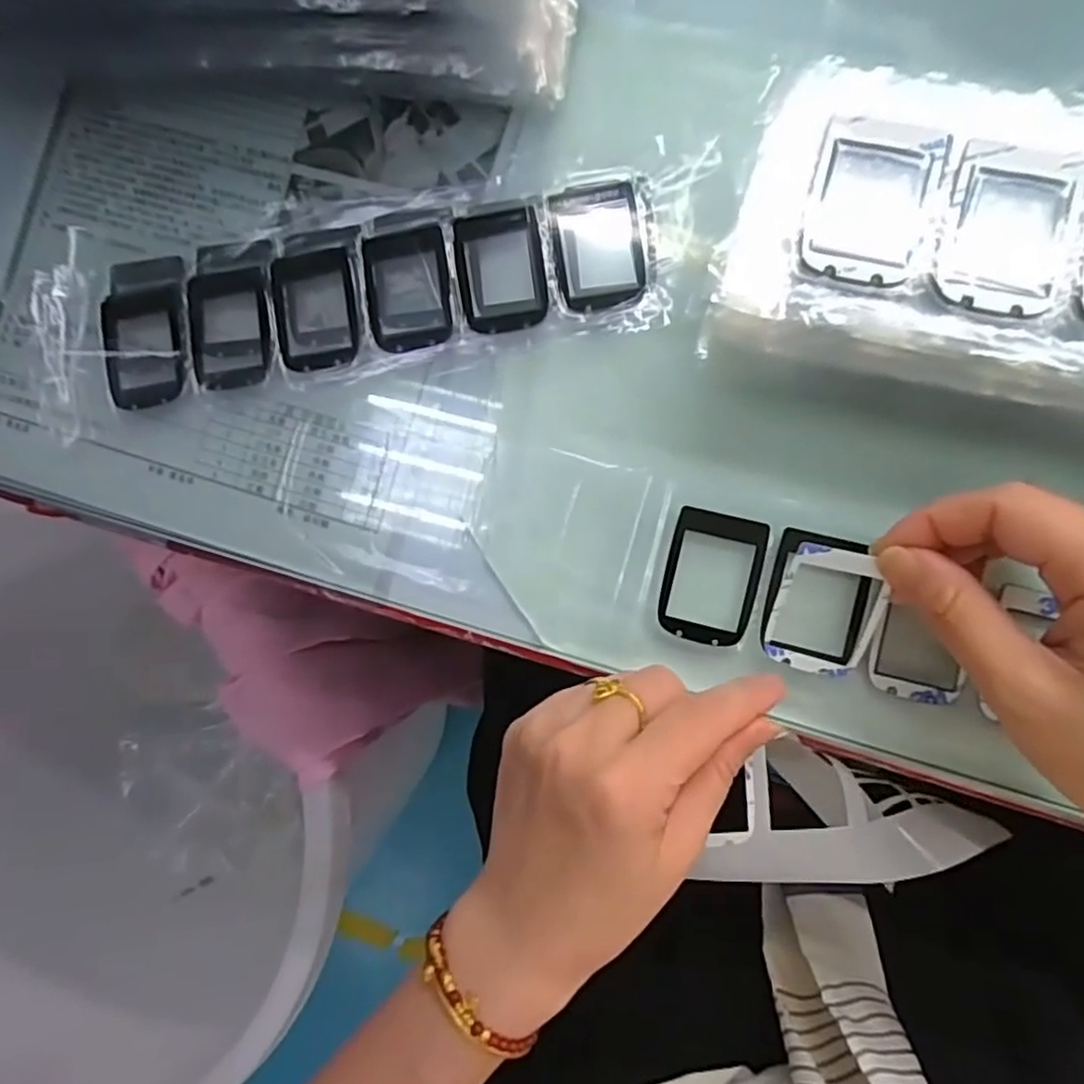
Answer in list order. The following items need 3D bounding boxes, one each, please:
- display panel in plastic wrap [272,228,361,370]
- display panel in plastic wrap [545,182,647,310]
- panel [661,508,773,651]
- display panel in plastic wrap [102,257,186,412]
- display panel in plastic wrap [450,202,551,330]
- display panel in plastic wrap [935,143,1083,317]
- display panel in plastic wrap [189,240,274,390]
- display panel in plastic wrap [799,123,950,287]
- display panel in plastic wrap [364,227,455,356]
[{"bbox_3d":[-0.098,-0.106,0.297,0.040,0.004,0.062,-2,87,7],"label":"display panel in plastic wrap"},{"bbox_3d":[0.023,-0.123,0.280,0.036,0.004,0.054,-7,86,7],"label":"display panel in plastic wrap"},{"bbox_3d":[0.067,0.014,0.267,0.036,0.004,0.051,13,88,8],"label":"panel"},{"bbox_3d":[-0.179,-0.095,0.306,0.040,0.005,0.068,-6,86,7],"label":"display panel in plastic wrap"},{"bbox_3d":[-0.017,-0.116,0.285,0.035,0.004,0.052,-10,86,6],"label":"display panel in plastic wrap"},{"bbox_3d":[0.142,-0.094,0.204,0.038,0.004,0.051,12,88,8],"label":"display panel in plastic wrap"},{"bbox_3d":[-0.138,-0.102,0.302,0.038,0.006,0.067,-3,86,7],"label":"display panel in plastic wrap"},{"bbox_3d":[0.102,-0.105,0.210,0.038,0.005,0.051,14,89,8],"label":"display panel in plastic wrap"},{"bbox_3d":[-0.057,-0.108,0.290,0.036,0.004,0.053,-7,86,7],"label":"display panel in plastic wrap"}]

